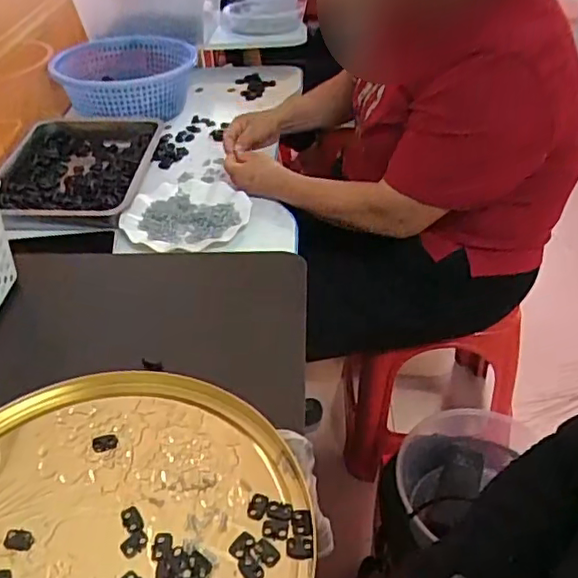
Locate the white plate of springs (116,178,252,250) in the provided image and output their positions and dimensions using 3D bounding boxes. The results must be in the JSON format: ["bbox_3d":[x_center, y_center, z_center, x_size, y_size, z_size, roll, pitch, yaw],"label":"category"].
[{"bbox_3d":[-0.146,-0.121,0.908,0.175,0.019,0.177,-1,40,1],"label":"white plate of springs"}]

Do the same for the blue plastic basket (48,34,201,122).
[{"bbox_3d":[-0.318,-0.423,1.197,0.272,0.089,0.292,-10,40,-10],"label":"blue plastic basket"}]

